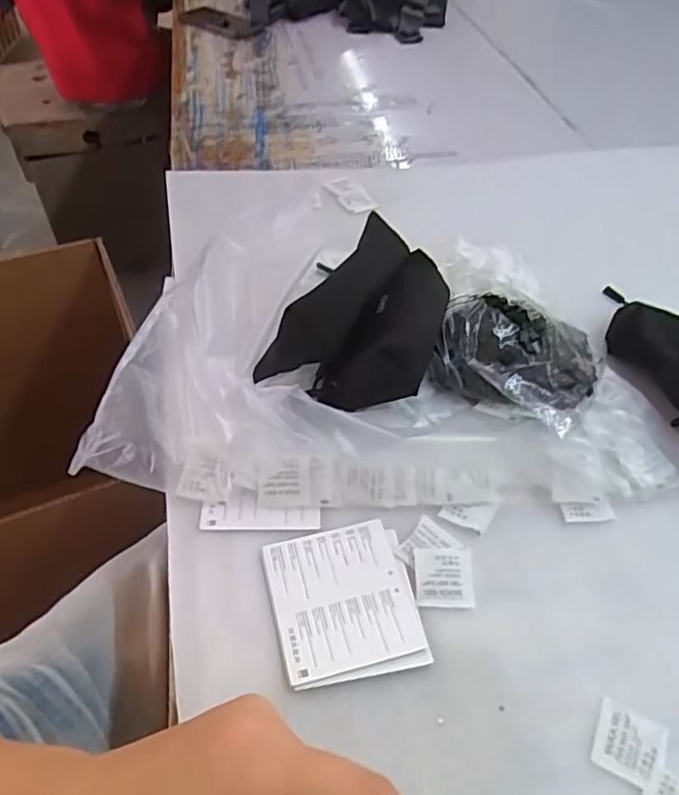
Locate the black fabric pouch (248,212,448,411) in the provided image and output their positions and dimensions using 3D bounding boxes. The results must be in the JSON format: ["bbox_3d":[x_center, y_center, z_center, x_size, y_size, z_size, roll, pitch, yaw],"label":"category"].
[{"bbox_3d":[0.024,-0.072,0.511,0.124,0.072,0.174,14,49,12],"label":"black fabric pouch"}]

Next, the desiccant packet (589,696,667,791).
[{"bbox_3d":[0.172,0.205,0.359,0.038,0.004,0.040,23,51,19],"label":"desiccant packet"}]

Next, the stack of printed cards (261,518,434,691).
[{"bbox_3d":[0.003,0.138,0.413,0.095,0.007,0.104,-10,48,-9],"label":"stack of printed cards"}]

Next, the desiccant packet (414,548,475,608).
[{"bbox_3d":[0.073,0.125,0.423,0.039,0.009,0.040,2,47,1],"label":"desiccant packet"}]

